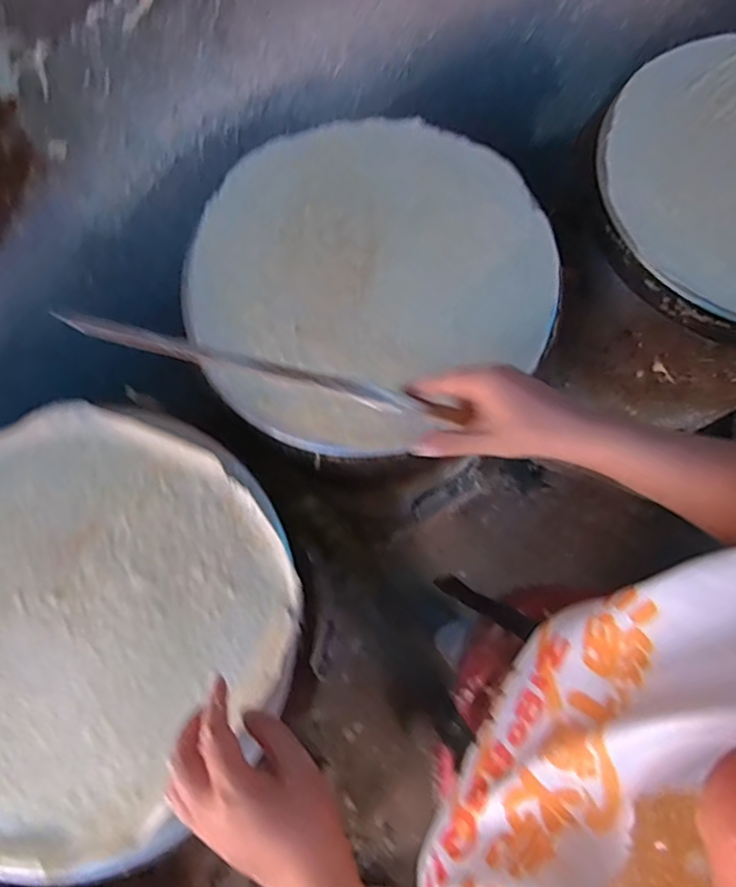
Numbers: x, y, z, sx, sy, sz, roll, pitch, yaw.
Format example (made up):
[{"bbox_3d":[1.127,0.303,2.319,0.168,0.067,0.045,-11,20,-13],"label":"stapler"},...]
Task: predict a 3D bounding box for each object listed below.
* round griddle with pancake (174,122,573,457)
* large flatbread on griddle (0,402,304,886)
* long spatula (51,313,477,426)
[{"bbox_3d":[-0.005,-0.180,0.579,0.356,0.031,0.347,0,76,-1],"label":"round griddle with pancake"},{"bbox_3d":[-0.252,0.146,0.482,0.347,0.022,0.363,0,76,-1],"label":"large flatbread on griddle"},{"bbox_3d":[-0.082,-0.061,0.466,0.330,0.021,0.022,14,77,0],"label":"long spatula"}]

